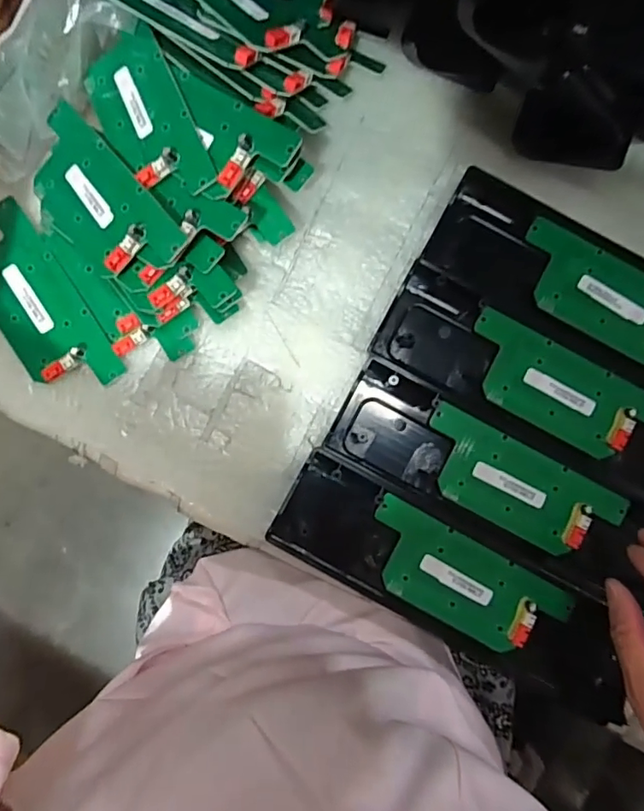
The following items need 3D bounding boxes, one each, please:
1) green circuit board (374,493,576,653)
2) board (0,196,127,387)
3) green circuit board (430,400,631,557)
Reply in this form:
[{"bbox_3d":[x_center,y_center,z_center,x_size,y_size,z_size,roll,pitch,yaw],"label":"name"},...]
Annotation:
[{"bbox_3d":[0.089,0.112,0.329,0.132,0.009,0.054,28,87,0],"label":"green circuit board"},{"bbox_3d":[-0.185,-0.066,0.339,0.056,0.009,0.135,-34,89,-2],"label":"board"},{"bbox_3d":[0.126,0.053,0.333,0.134,0.007,0.053,28,87,0],"label":"green circuit board"}]

